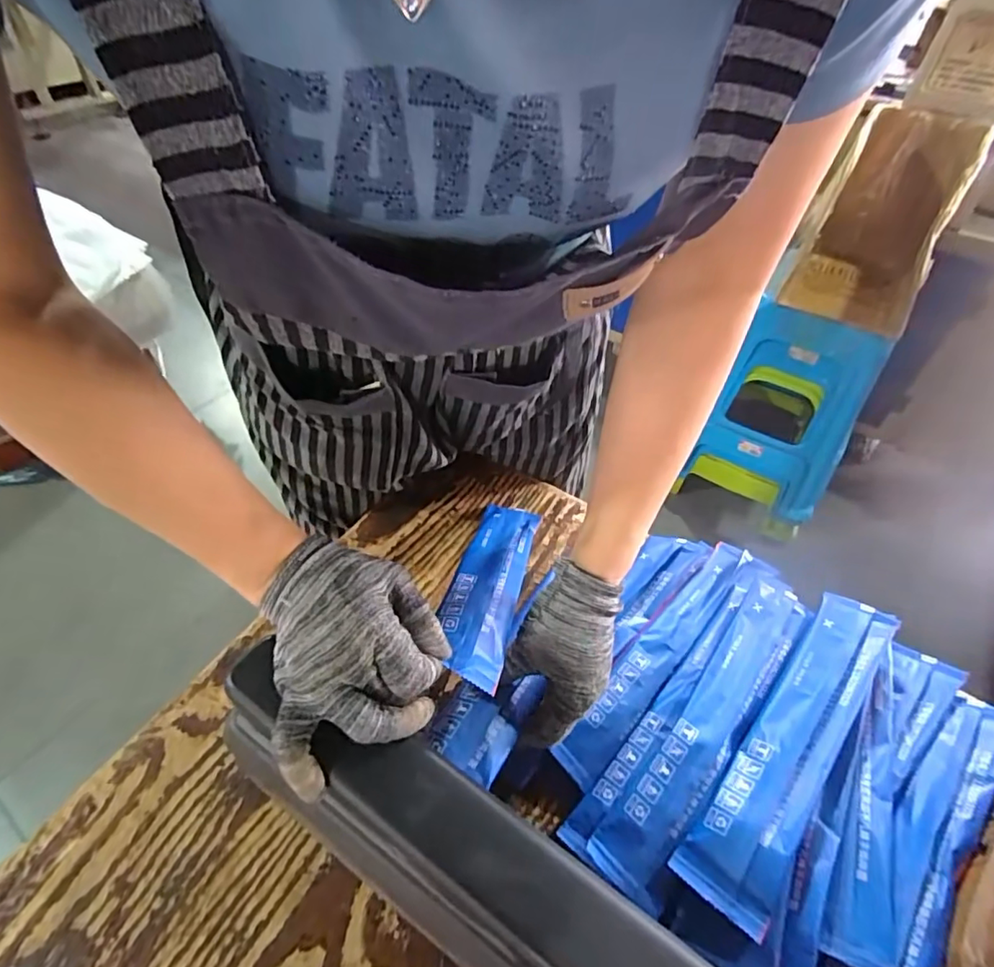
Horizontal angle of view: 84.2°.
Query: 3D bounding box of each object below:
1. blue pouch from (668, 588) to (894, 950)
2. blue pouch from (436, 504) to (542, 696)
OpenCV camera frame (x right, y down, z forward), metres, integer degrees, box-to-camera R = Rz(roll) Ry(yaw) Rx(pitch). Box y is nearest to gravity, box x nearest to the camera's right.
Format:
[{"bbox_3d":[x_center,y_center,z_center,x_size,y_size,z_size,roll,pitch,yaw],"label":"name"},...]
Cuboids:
[{"bbox_3d":[0.223,0.178,0.407,0.058,0.015,0.280,24,48,38],"label":"blue pouch"},{"bbox_3d":[-0.003,0.073,0.469,0.056,0.018,0.278,7,20,5],"label":"blue pouch"}]

